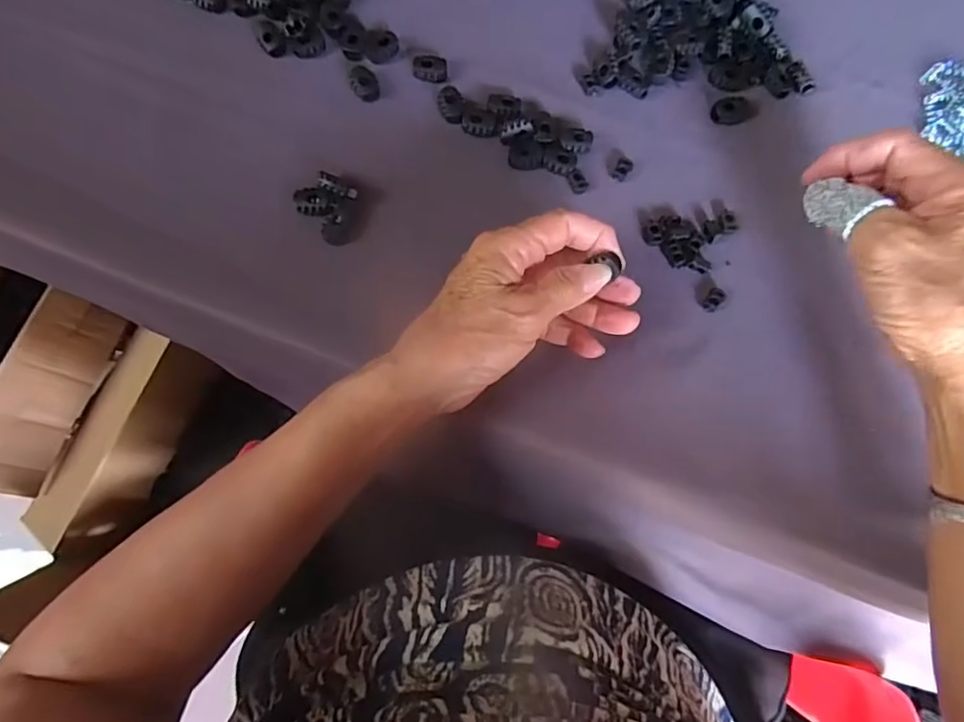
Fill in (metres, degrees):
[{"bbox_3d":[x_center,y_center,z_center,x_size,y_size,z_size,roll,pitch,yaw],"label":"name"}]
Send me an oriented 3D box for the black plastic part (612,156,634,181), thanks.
[{"bbox_3d":[0.091,-0.125,0.359,0.011,0.005,0.017,23,77,4],"label":"black plastic part"}]

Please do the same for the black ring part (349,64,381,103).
[{"bbox_3d":[-0.077,-0.183,0.365,0.017,0.009,0.021,-35,80,-9],"label":"black ring part"}]

